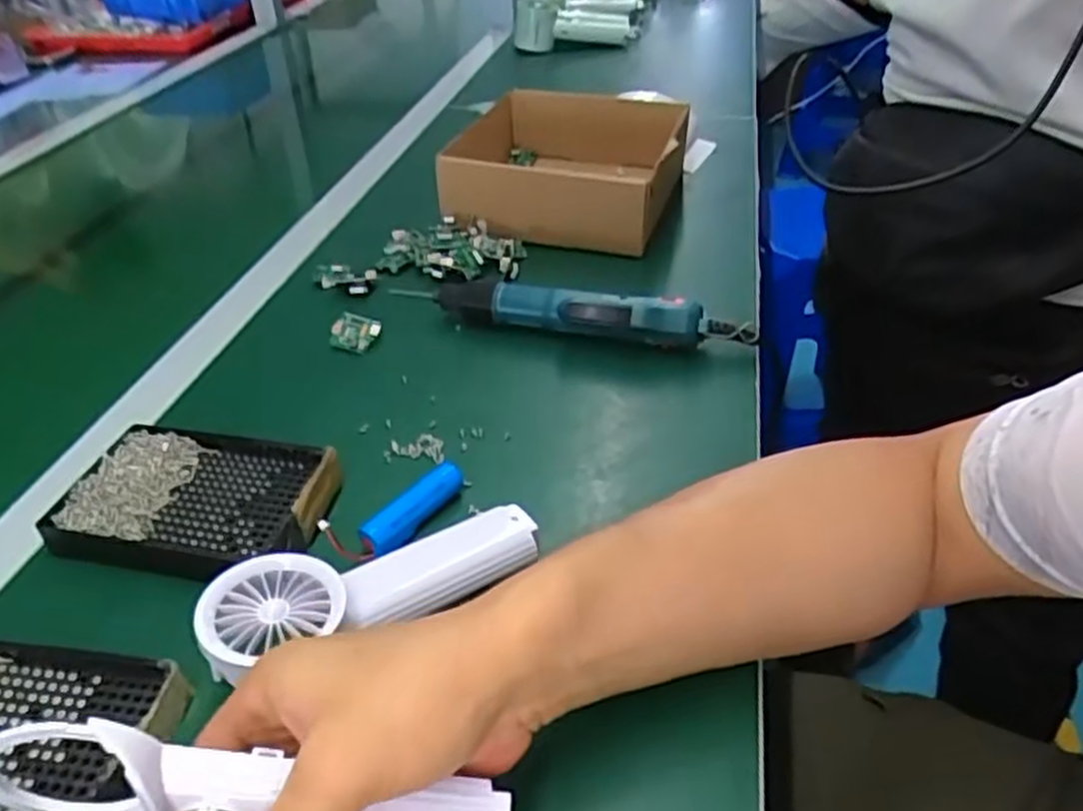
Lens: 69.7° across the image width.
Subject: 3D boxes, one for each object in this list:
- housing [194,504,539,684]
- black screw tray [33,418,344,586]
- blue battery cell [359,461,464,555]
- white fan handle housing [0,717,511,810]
[{"bbox_3d":[-0.077,0.084,0.378,0.168,0.021,0.052,-9,35,-35],"label":"housing"},{"bbox_3d":[-0.194,0.055,0.445,0.146,0.025,0.092,6,39,10],"label":"black screw tray"},{"bbox_3d":[-0.071,0.059,0.438,0.021,0.018,0.068,25,46,30],"label":"blue battery cell"},{"bbox_3d":[-0.096,0.134,0.260,0.171,0.055,0.019,12,36,-12],"label":"white fan handle housing"}]

